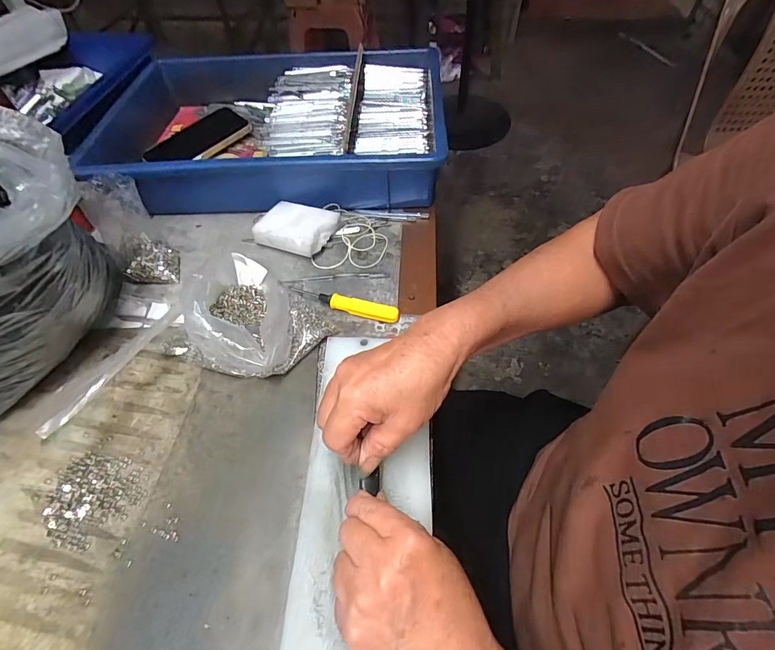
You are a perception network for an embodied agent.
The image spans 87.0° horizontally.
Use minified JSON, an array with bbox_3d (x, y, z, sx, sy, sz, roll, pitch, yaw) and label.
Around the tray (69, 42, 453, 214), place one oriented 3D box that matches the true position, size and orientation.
[{"bbox_3d":[-0.155,-0.253,0.550,0.442,0.095,0.295,-2,54,0],"label":"tray"}]

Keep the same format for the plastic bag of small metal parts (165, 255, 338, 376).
[{"bbox_3d":[-0.147,-0.017,0.389,0.163,0.057,0.118,29,60,21],"label":"plastic bag of small metal parts"}]

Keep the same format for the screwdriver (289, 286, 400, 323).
[{"bbox_3d":[-0.043,-0.022,0.411,0.115,0.014,0.015,14,56,12],"label":"screwdriver"}]

